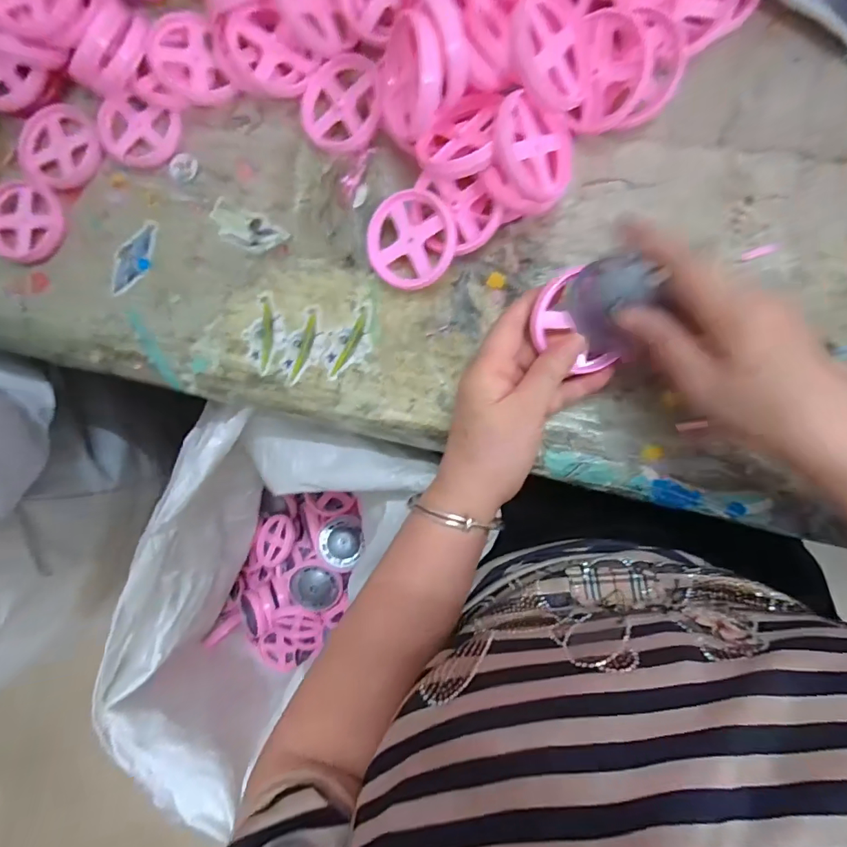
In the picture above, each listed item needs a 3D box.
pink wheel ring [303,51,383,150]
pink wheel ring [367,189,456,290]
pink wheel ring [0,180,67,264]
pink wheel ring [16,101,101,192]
[{"bbox_3d":[-0.057,-0.229,0.328,0.064,0.014,0.062,1,94,21],"label":"pink wheel ring"},{"bbox_3d":[-0.009,-0.129,0.325,0.064,0.012,0.062,4,103,19],"label":"pink wheel ring"},{"bbox_3d":[-0.325,-0.164,0.372,0.071,0.007,0.063,17,93,8],"label":"pink wheel ring"},{"bbox_3d":[-0.296,-0.226,0.369,0.078,0.010,0.063,42,96,6],"label":"pink wheel ring"}]

